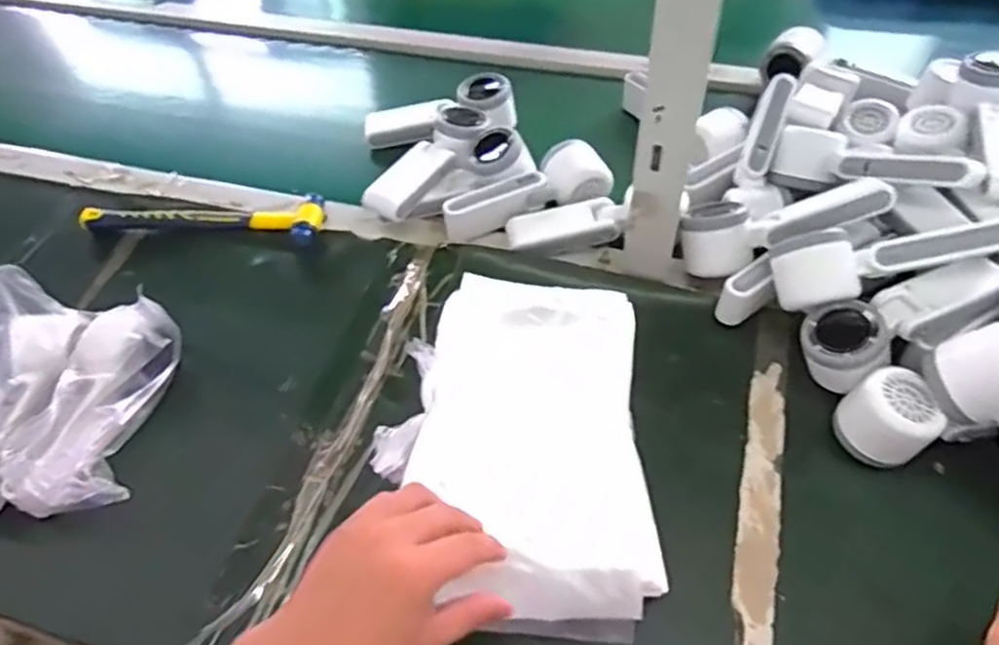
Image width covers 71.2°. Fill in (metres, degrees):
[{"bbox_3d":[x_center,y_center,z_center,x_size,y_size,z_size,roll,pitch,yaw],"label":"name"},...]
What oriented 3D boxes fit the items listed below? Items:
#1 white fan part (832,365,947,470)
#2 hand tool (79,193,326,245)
[{"bbox_3d":[0.281,0.071,0.507,0.060,0.054,0.053,34,61,27],"label":"white fan part"},{"bbox_3d":[-0.296,-0.107,0.702,0.236,0.024,0.053,2,52,5],"label":"hand tool"}]

